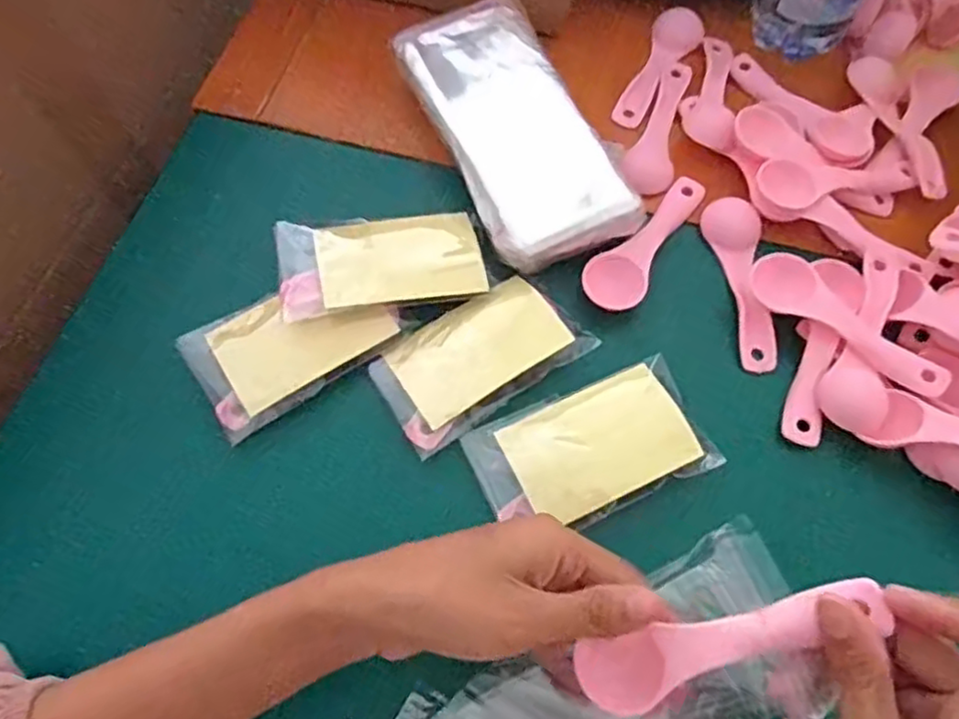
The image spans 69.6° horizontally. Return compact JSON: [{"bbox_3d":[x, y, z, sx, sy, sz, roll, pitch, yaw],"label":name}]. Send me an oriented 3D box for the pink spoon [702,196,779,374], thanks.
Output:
[{"bbox_3d":[0.158,-0.048,0.407,0.031,0.022,0.111,-2,65,-1],"label":"pink spoon"}]

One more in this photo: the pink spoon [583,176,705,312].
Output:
[{"bbox_3d":[0.099,-0.074,0.416,0.036,0.010,0.112,29,68,12],"label":"pink spoon"}]

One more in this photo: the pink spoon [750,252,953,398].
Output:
[{"bbox_3d":[0.201,-0.020,0.376,0.113,0.012,0.028,40,71,16],"label":"pink spoon"}]

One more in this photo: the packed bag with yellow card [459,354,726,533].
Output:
[{"bbox_3d":[0.057,0.046,0.355,0.116,0.011,0.065,-22,67,-10],"label":"packed bag with yellow card"}]

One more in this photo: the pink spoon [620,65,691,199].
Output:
[{"bbox_3d":[0.119,-0.157,0.459,0.031,0.011,0.116,15,66,6],"label":"pink spoon"}]

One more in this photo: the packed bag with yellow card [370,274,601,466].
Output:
[{"bbox_3d":[-0.002,-0.002,0.376,0.108,0.014,0.065,-31,69,-14],"label":"packed bag with yellow card"}]

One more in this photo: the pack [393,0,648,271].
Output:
[{"bbox_3d":[0.022,-0.145,0.426,0.097,0.033,0.188,-21,67,-10],"label":"pack"}]

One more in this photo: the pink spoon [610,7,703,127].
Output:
[{"bbox_3d":[0.126,-0.205,0.481,0.033,0.013,0.115,24,67,10],"label":"pink spoon"}]

